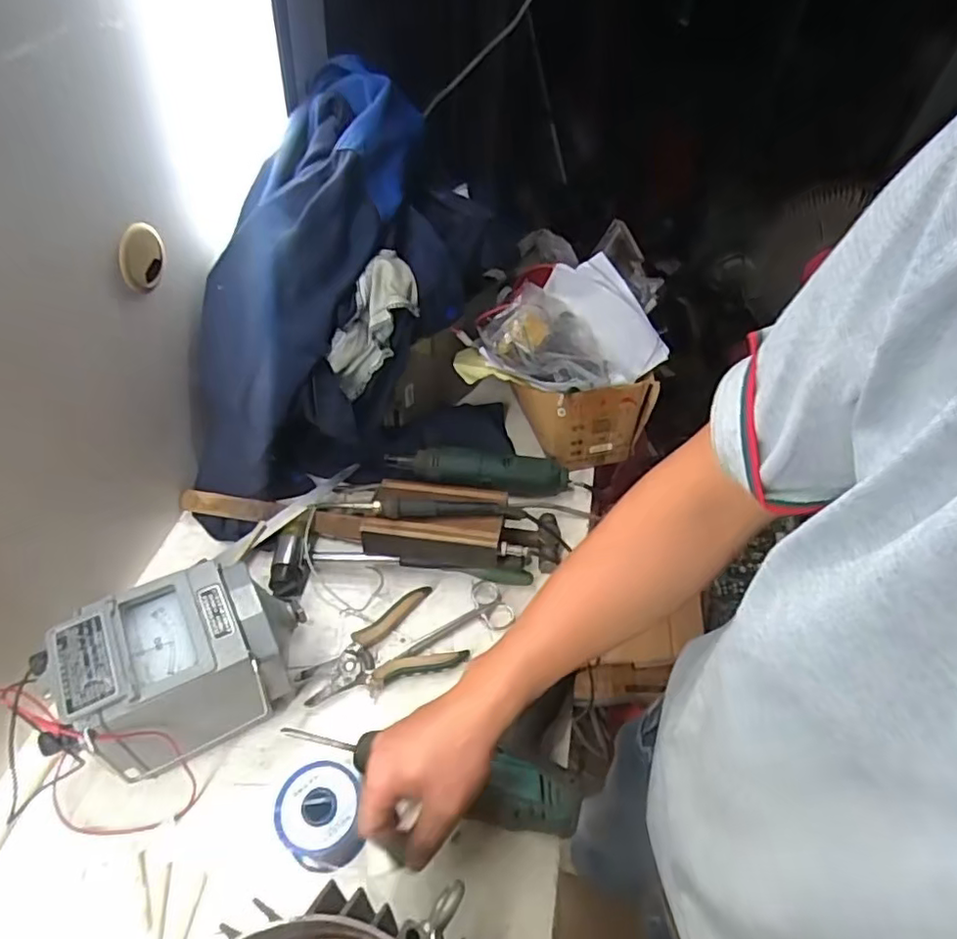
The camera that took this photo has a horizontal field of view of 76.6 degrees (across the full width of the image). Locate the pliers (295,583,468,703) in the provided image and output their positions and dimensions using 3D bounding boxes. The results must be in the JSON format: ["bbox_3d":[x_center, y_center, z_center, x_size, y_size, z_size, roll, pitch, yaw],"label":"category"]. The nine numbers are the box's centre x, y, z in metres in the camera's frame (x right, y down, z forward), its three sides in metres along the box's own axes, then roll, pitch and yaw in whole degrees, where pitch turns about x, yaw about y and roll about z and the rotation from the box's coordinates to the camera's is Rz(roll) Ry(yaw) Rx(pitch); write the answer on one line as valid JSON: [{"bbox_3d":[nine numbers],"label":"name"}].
[{"bbox_3d":[-0.095,0.185,0.595,0.152,0.016,0.091,-25,55,-25],"label":"pliers"}]

